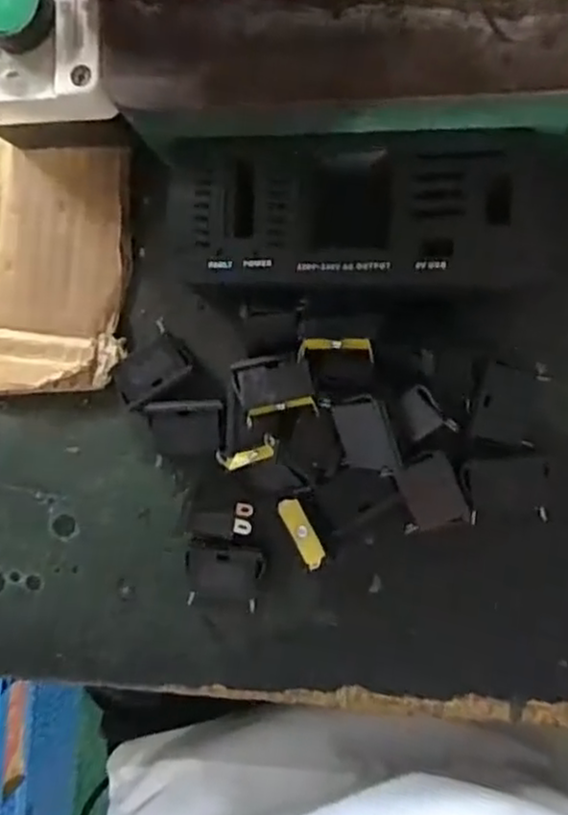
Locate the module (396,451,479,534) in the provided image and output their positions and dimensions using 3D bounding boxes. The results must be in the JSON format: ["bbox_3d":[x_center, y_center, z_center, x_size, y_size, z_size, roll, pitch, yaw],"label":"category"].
[{"bbox_3d":[0.063,0.035,0.301,0.027,0.008,0.034,-15,104,6],"label":"module"}]

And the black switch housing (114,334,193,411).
[{"bbox_3d":[-0.059,-0.016,0.321,0.036,0.010,0.021,-35,87,9],"label":"black switch housing"}]

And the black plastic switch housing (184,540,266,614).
[{"bbox_3d":[-0.026,0.074,0.318,0.034,0.010,0.029,6,94,9],"label":"black plastic switch housing"}]

